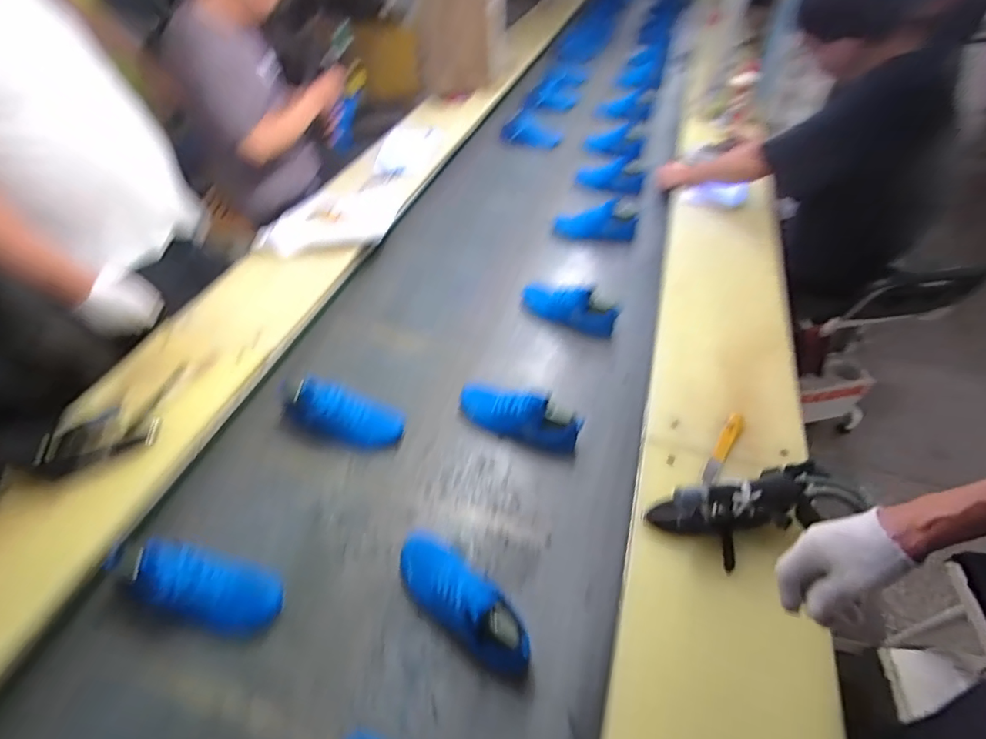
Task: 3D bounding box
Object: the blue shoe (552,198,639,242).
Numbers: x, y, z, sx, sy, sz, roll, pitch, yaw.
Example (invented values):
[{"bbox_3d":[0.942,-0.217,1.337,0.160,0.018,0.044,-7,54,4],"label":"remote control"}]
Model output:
[{"bbox_3d":[0.286,-0.409,1.351,0.221,0.096,0.062,-8,48,-6],"label":"blue shoe"}]

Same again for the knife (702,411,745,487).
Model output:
[{"bbox_3d":[0.400,0.129,0.832,0.027,0.017,0.169,28,54,24],"label":"knife"}]

